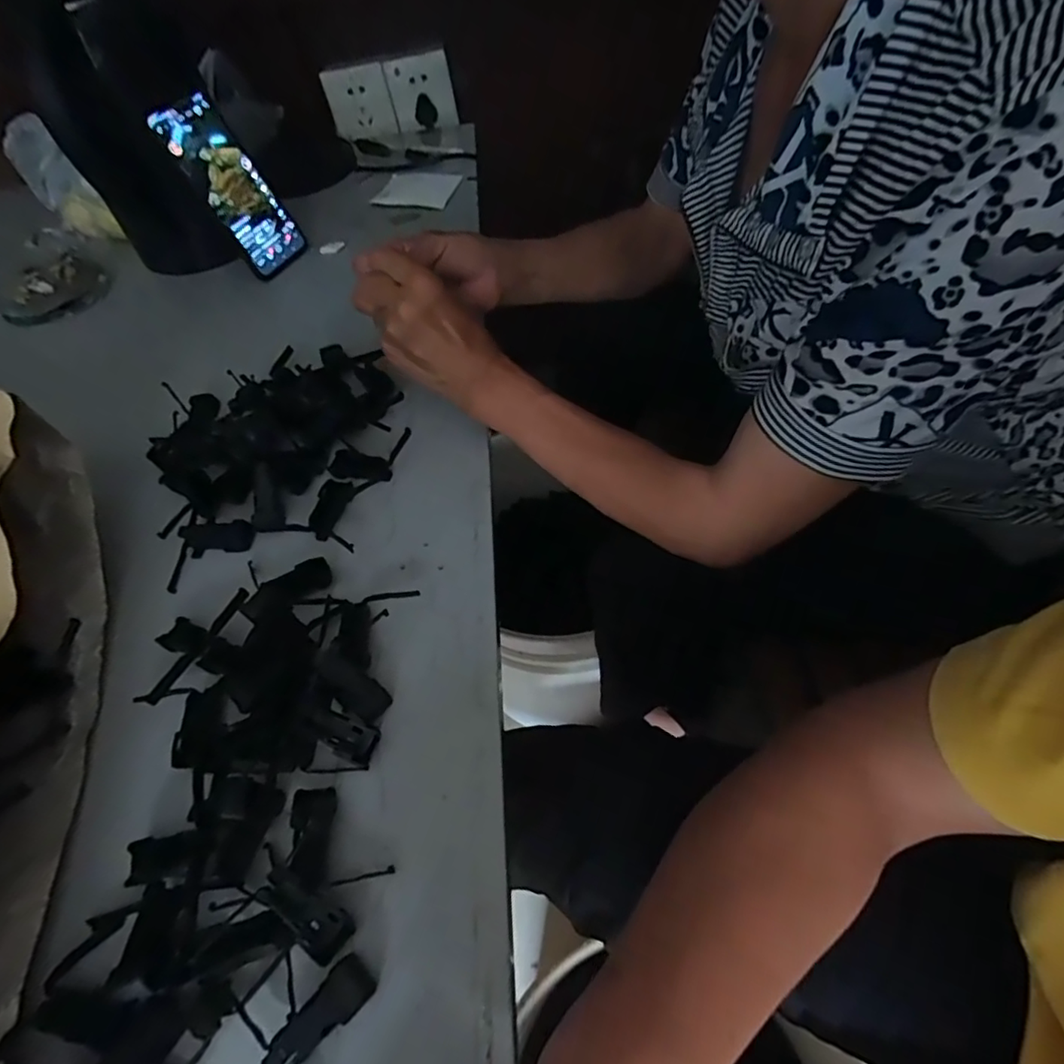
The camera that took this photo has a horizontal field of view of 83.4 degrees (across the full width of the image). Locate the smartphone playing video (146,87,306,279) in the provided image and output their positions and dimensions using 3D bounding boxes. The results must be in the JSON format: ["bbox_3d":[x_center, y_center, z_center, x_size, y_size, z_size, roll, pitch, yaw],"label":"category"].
[{"bbox_3d":[-0.300,-0.348,0.606,0.009,0.160,0.074,11,56,41],"label":"smartphone playing video"}]

